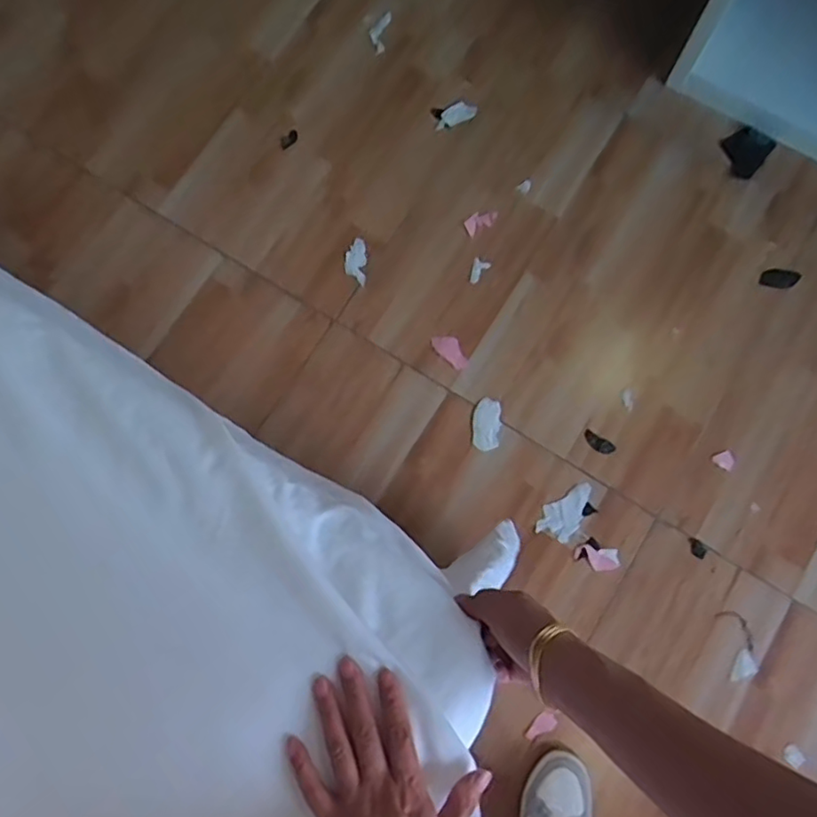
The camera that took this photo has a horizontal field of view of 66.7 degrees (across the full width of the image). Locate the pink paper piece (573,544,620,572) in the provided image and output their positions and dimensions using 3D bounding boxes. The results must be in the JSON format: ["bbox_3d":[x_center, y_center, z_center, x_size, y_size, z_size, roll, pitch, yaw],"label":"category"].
[{"bbox_3d":[0.296,0.237,0.983,0.073,0.009,0.038,8,77,3],"label":"pink paper piece"}]

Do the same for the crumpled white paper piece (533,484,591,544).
[{"bbox_3d":[0.254,0.162,1.002,0.060,0.010,0.102,26,79,7],"label":"crumpled white paper piece"}]

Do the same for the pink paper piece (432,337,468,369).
[{"bbox_3d":[0.076,-0.102,1.093,0.039,0.012,0.074,-41,79,-8],"label":"pink paper piece"}]

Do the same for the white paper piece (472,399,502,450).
[{"bbox_3d":[0.132,0.026,1.046,0.046,0.008,0.087,0,76,1],"label":"white paper piece"}]

